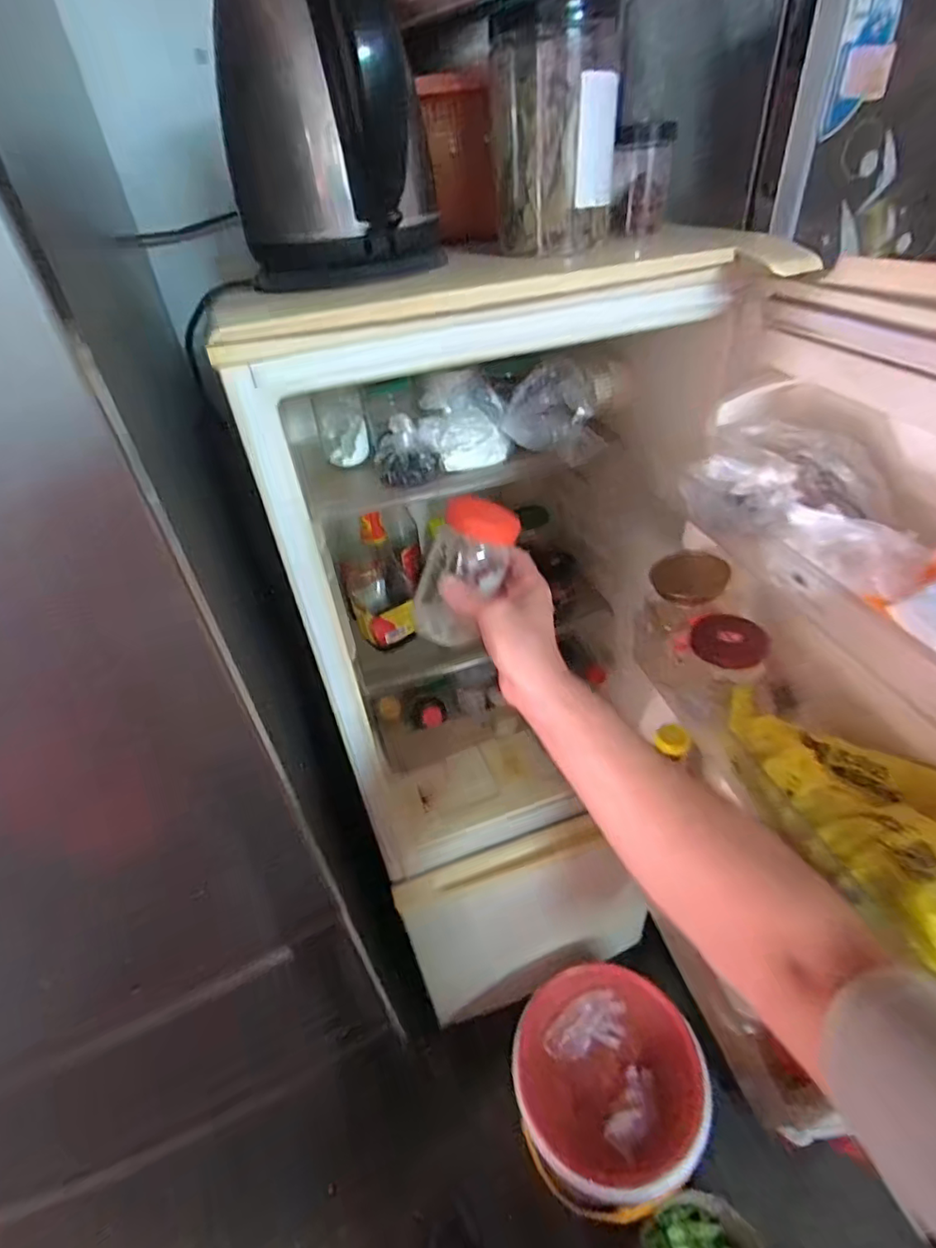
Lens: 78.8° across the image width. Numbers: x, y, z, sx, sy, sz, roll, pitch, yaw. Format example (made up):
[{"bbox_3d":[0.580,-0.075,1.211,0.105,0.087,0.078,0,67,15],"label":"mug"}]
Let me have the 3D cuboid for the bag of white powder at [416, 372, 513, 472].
[{"bbox_3d":[-0.012,-0.263,0.741,0.108,0.082,0.109,-20,42,-17],"label":"bag of white powder"}]

